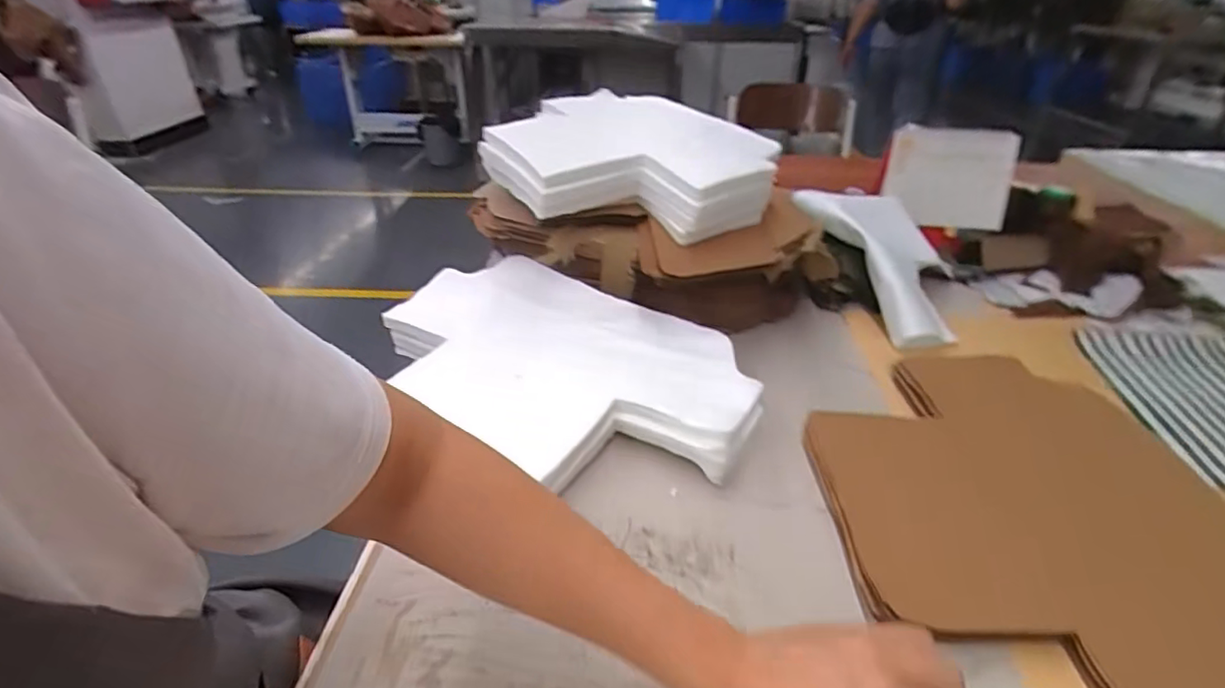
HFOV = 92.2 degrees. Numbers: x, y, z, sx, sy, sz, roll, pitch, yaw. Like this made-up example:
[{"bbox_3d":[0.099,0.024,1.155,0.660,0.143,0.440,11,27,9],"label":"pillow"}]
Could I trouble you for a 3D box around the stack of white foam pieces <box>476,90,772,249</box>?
[{"bbox_3d":[0.030,-0.263,0.818,0.382,0.075,0.370,10,33,15],"label":"stack of white foam pieces"}]

